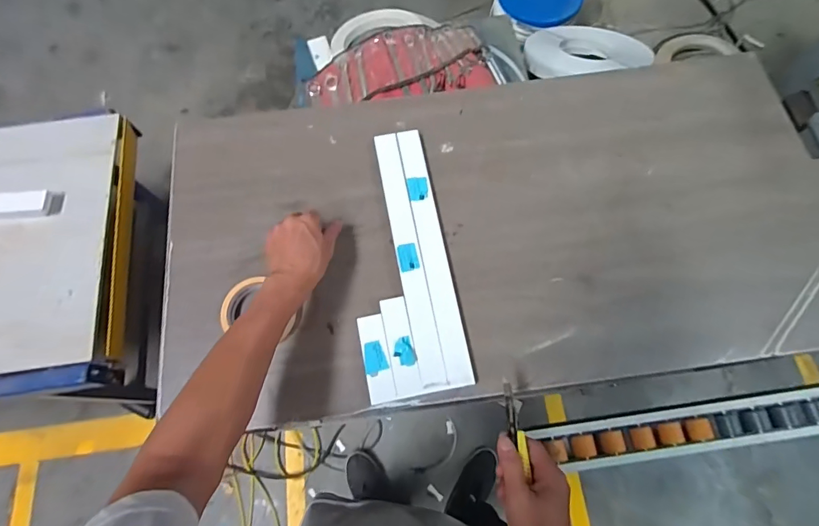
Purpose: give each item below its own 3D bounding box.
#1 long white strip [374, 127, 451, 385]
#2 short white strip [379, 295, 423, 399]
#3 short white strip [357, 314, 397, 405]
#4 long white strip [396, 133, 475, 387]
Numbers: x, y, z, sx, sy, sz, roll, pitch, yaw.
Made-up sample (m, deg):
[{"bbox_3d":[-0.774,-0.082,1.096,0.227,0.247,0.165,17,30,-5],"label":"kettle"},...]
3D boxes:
[{"bbox_3d":[-0.003,-0.020,0.618,0.037,0.005,0.388,-11,70,-1],"label":"long white strip"},{"bbox_3d":[-0.012,0.110,0.570,0.034,0.008,0.128,-12,71,-2],"label":"short white strip"},{"bbox_3d":[-0.043,0.125,0.566,0.034,0.004,0.112,-11,71,-2],"label":"short white strip"},{"bbox_3d":[0.034,-0.025,0.619,0.037,0.016,0.388,-10,71,-2],"label":"long white strip"}]

